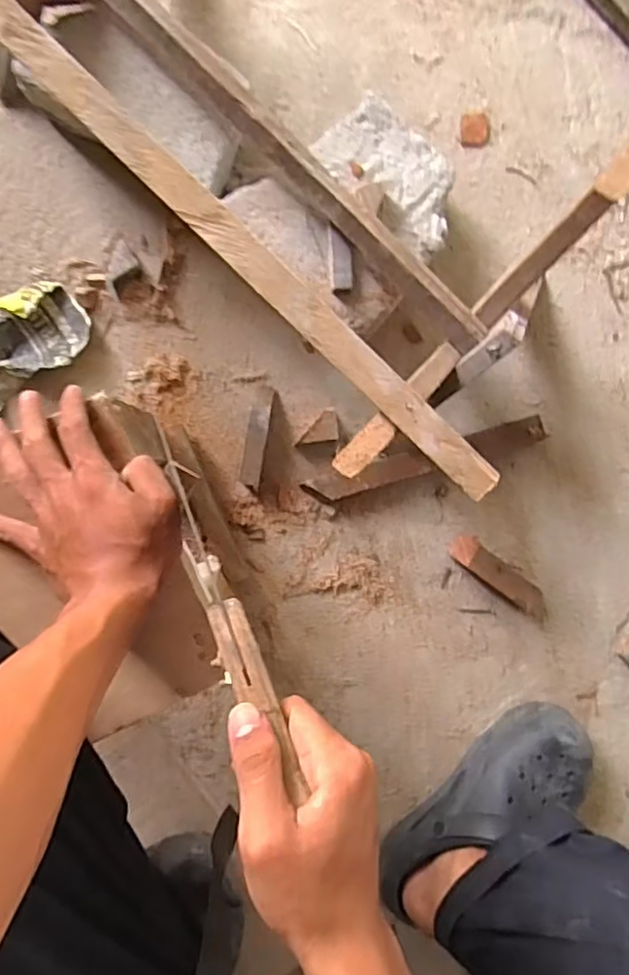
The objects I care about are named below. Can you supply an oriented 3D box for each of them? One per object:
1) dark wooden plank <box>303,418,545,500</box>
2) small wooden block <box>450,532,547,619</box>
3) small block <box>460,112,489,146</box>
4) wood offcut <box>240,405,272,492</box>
[{"bbox_3d":[0.122,-0.030,0.670,0.263,0.028,0.028,-16,93,-3],"label":"dark wooden plank"},{"bbox_3d":[0.209,0.100,0.682,0.132,0.030,0.031,38,89,-4],"label":"small wooden block"},{"bbox_3d":[0.174,-0.386,0.669,0.031,0.013,0.028,0,92,-4],"label":"small block"},{"bbox_3d":[-0.062,-0.042,0.652,0.022,0.034,0.085,10,91,-4],"label":"wood offcut"}]

